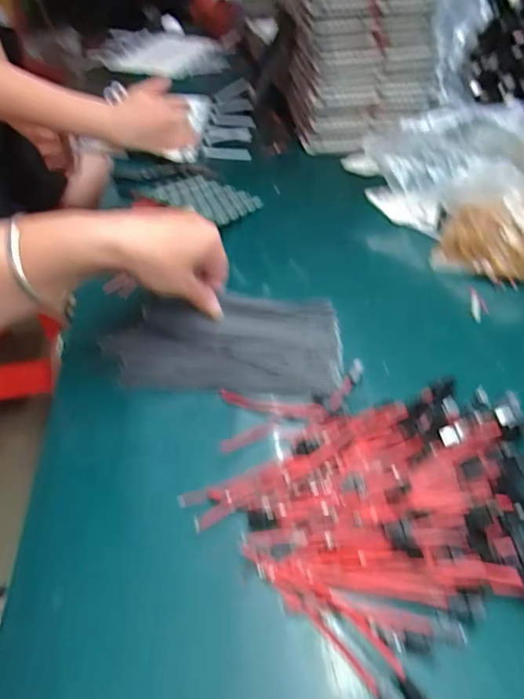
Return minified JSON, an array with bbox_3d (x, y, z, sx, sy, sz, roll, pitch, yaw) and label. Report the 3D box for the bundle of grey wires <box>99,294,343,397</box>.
[{"bbox_3d":[-0.029,-0.008,0.425,0.195,0.022,0.105,1,43,-1],"label":"bundle of grey wires"}]

